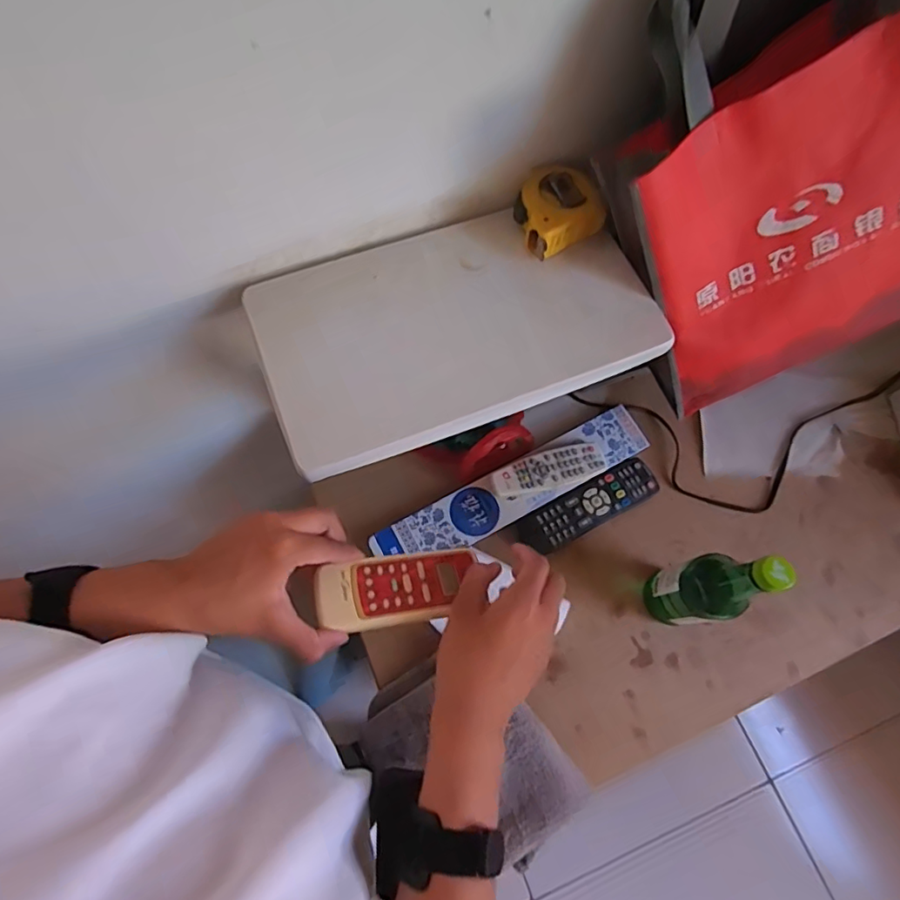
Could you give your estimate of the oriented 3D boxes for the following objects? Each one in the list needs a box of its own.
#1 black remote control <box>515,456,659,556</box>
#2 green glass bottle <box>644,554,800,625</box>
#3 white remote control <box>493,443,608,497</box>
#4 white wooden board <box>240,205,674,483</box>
[{"bbox_3d":[0.171,0.069,0.645,0.185,0.020,0.052,-27,73,-9],"label":"black remote control"},{"bbox_3d":[0.253,0.139,0.524,0.056,0.214,0.065,-10,71,-3],"label":"green glass bottle"},{"bbox_3d":[0.123,0.025,0.644,0.142,0.027,0.045,-18,71,-6],"label":"white remote control"},{"bbox_3d":[0.004,-0.121,0.475,0.340,0.031,0.200,-21,72,-7],"label":"white wooden board"}]

